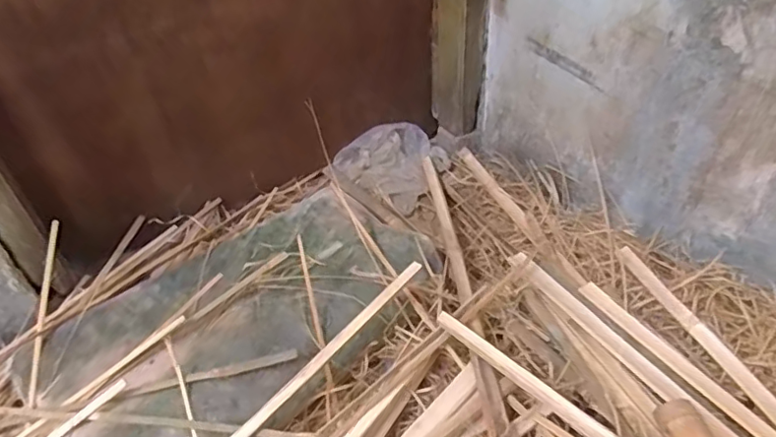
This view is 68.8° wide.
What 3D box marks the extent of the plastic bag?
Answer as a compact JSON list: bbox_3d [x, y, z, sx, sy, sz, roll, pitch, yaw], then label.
[{"bbox_3d":[0.019,-0.130,1.218,0.199,0.083,0.189,28,53,28],"label":"plastic bag"}]

